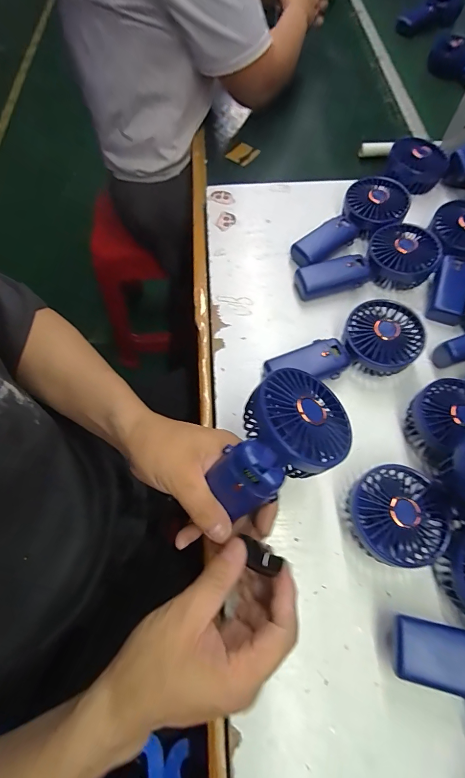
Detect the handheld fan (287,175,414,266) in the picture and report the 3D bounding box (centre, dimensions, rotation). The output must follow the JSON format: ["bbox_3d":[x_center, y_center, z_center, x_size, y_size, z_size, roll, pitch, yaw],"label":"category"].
[{"bbox_3d":[0.170,-0.222,0.490,0.085,0.046,0.188,40,70,16],"label":"handheld fan"}]

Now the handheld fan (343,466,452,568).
[{"bbox_3d":[0.151,0.118,0.334,0.083,0.048,0.086,-8,65,-4],"label":"handheld fan"}]

